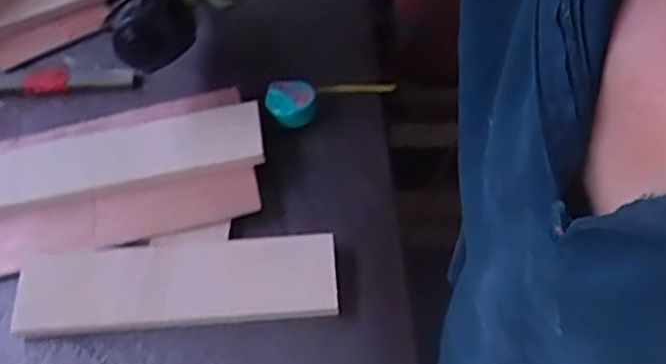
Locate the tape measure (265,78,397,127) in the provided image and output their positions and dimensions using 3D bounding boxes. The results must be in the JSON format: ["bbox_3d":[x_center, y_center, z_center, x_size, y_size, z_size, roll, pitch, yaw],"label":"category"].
[{"bbox_3d":[-0.002,-0.130,0.964,0.200,0.046,0.045,-20,53,-19],"label":"tape measure"}]

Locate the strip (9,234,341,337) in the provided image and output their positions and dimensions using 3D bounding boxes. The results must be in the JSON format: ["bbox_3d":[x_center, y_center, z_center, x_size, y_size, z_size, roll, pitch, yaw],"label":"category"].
[{"bbox_3d":[-0.175,0.111,0.769,0.347,0.016,0.098,-5,57,2],"label":"strip"}]

